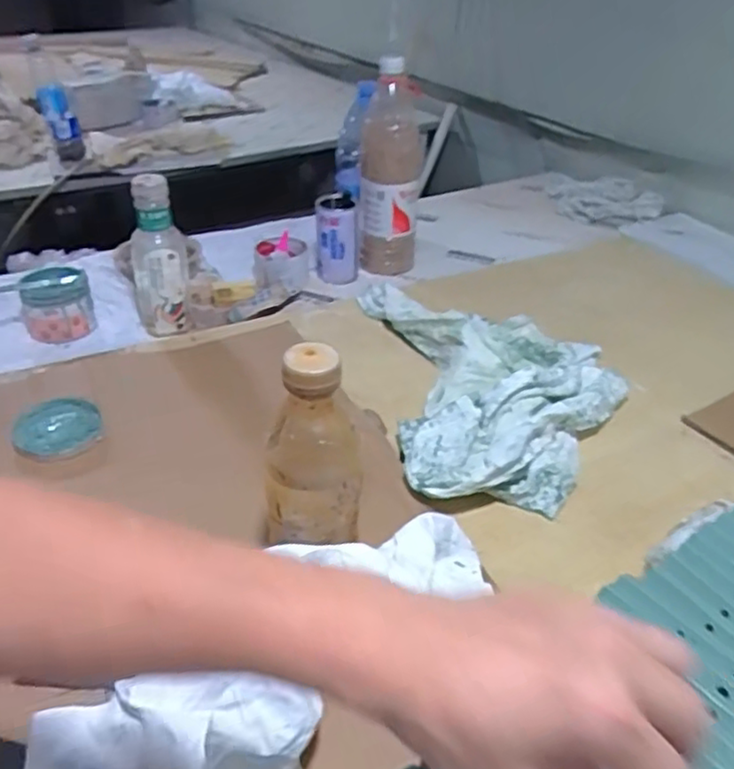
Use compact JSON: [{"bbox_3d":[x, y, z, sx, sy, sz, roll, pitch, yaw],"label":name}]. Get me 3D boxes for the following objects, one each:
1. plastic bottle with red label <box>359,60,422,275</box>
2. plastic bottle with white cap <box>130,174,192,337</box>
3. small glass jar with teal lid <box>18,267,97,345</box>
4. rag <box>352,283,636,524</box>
[{"bbox_3d":[0.033,-0.311,1.010,0.089,0.280,0.093,2,35,2],"label":"plastic bottle with red label"},{"bbox_3d":[-0.265,-0.162,0.863,0.067,0.192,0.057,-7,35,-11],"label":"plastic bottle with white cap"},{"bbox_3d":[-0.399,-0.101,0.885,0.086,0.075,0.064,-17,39,-24],"label":"small glass jar with teal lid"},{"bbox_3d":[0.147,-0.021,0.781,0.263,0.064,0.403,-2,35,-5],"label":"rag"}]

